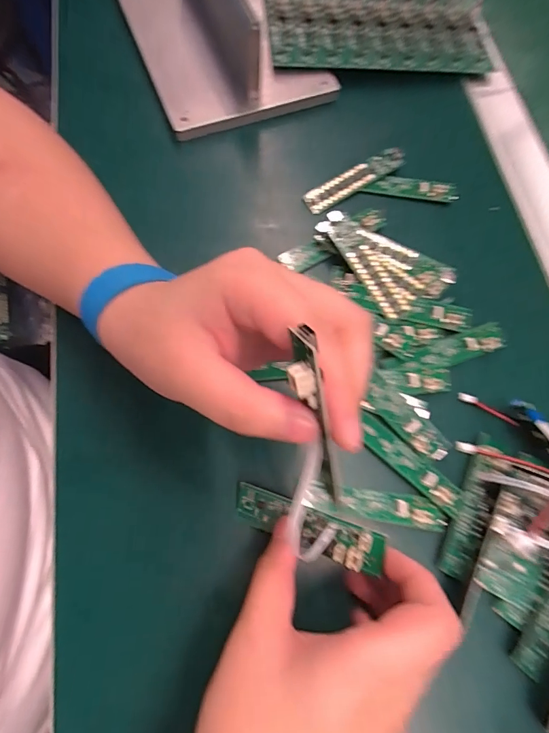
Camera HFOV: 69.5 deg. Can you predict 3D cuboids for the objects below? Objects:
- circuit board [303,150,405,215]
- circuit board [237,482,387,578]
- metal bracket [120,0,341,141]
[{"bbox_3d":[0.060,-0.141,0.298,0.081,0.004,0.018,-32,93,-5],"label":"circuit board"},{"bbox_3d":[0.015,0.084,0.206,0.082,0.011,0.020,12,71,28],"label":"circuit board"},{"bbox_3d":[-0.053,-0.303,0.327,0.131,0.059,0.219,-20,74,-7],"label":"metal bracket"}]

